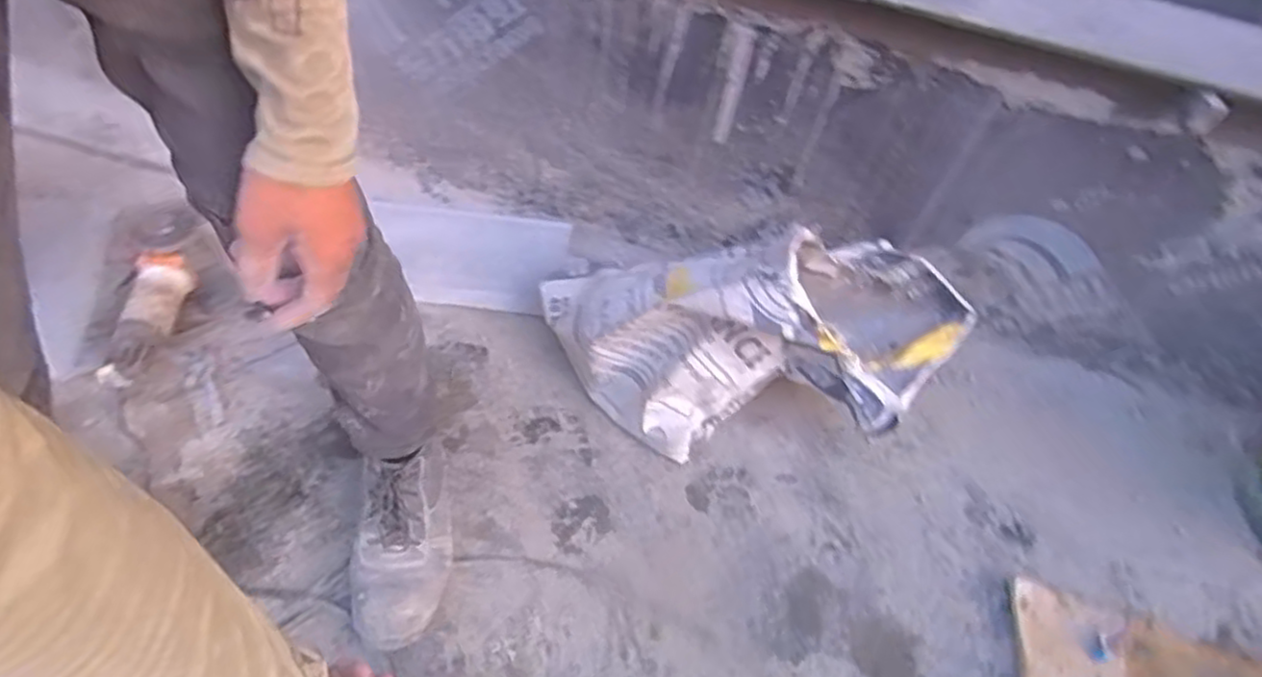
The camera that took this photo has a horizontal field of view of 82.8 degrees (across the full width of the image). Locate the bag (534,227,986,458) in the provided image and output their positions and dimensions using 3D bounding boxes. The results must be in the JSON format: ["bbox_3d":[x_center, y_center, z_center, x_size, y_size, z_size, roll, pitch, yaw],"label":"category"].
[{"bbox_3d":[0.187,-0.017,0.991,0.578,0.316,0.252,3,54,-9],"label":"bag"}]

